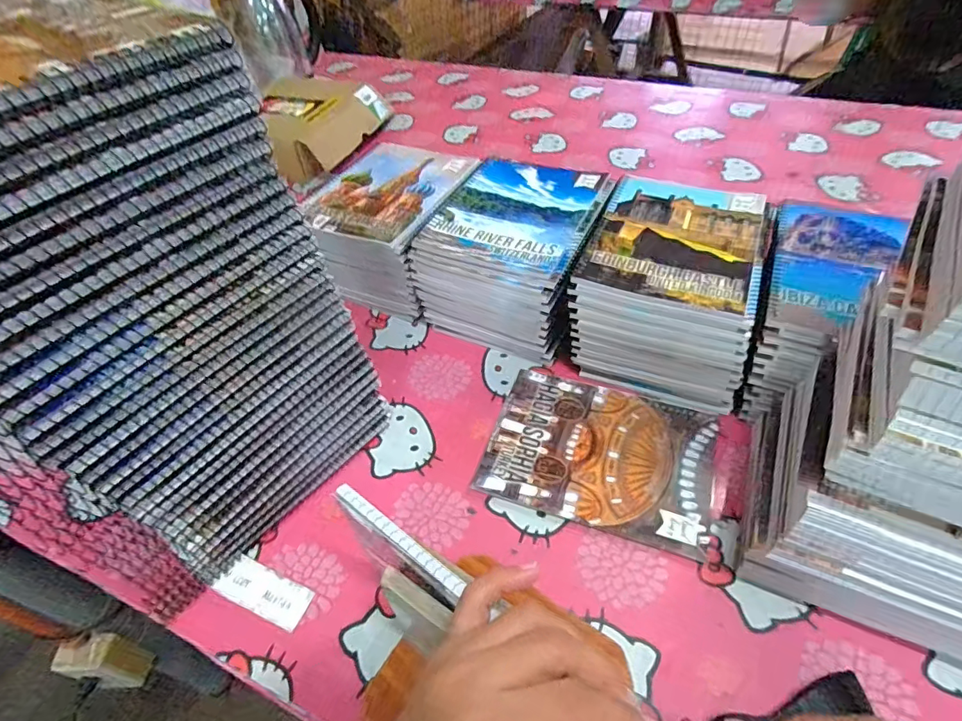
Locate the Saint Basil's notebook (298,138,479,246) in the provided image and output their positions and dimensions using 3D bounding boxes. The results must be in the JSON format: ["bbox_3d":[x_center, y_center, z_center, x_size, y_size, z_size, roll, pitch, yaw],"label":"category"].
[{"bbox_3d":[-0.108,-0.204,0.586,0.154,0.011,0.197,16,50,19],"label":"Saint Basil's notebook"}]

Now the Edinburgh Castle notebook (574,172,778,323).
[{"bbox_3d":[0.194,-0.122,0.490,0.154,0.008,0.196,16,50,19],"label":"Edinburgh Castle notebook"}]

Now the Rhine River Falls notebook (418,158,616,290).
[{"bbox_3d":[0.042,-0.162,0.542,0.162,0.014,0.189,17,51,20],"label":"Rhine River Falls notebook"}]

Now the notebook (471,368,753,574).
[{"bbox_3d":[0.123,0.086,0.458,0.223,0.008,0.146,13,49,17],"label":"notebook"}]

